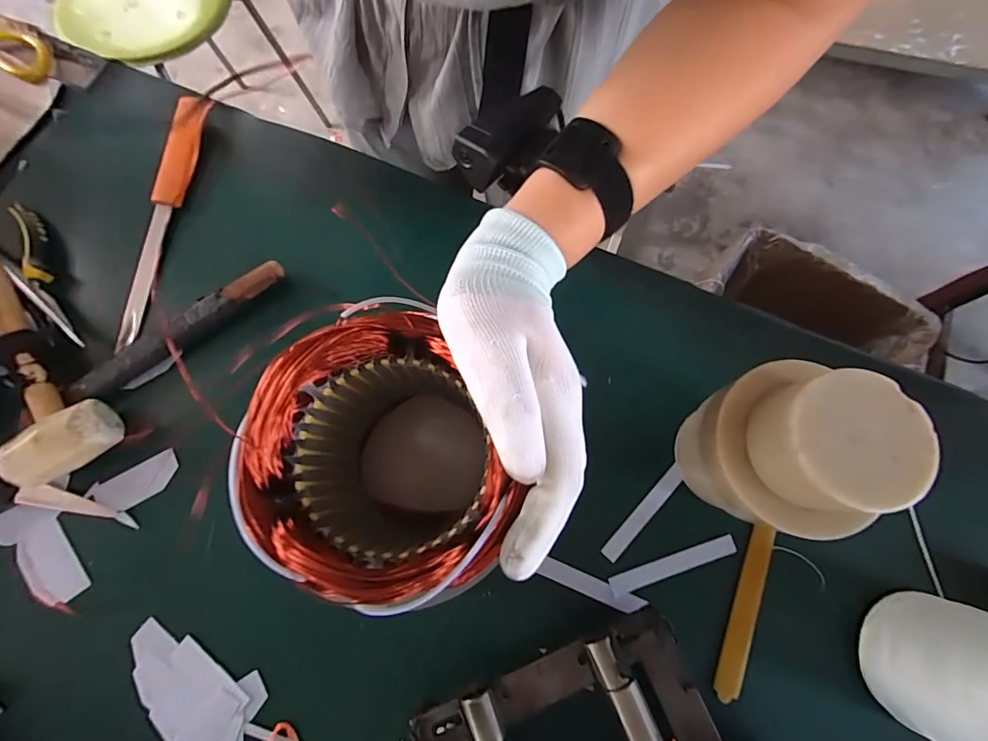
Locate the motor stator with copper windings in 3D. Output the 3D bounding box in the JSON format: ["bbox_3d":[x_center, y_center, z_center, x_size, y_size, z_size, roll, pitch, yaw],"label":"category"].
[{"bbox_3d":[-0.065,0.054,0.288,0.127,0.169,0.131,-35,78,-10],"label":"motor stator with copper windings"}]

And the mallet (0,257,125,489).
[{"bbox_3d":[-0.416,-0.019,0.380,0.078,0.045,0.264,-40,79,-11],"label":"mallet"}]

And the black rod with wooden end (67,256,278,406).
[{"bbox_3d":[-0.277,-0.036,0.386,0.199,0.023,0.027,-37,78,-11],"label":"black rod with wooden end"}]

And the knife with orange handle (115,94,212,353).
[{"bbox_3d":[-0.318,-0.147,0.415,0.026,0.026,0.256,8,74,1],"label":"knife with orange handle"}]

